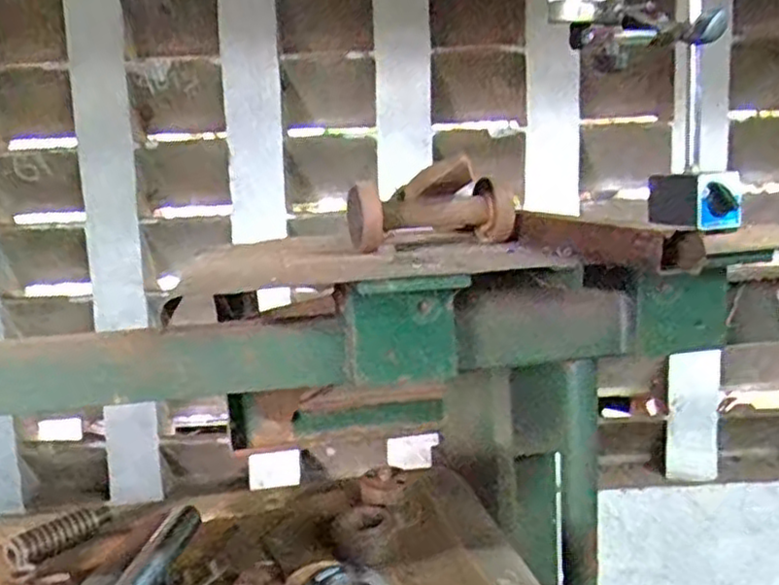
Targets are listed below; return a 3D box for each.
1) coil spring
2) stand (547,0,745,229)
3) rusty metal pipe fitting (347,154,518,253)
[{"bbox_3d":[-0.286,0.209,0.630,0.031,0.023,0.098,2,9,26],"label":"coil spring"},{"bbox_3d":[0.217,-0.154,0.607,0.159,0.197,0.070,-7,10,-29],"label":"stand"},{"bbox_3d":[0.040,-0.077,0.626,0.102,0.068,0.116,4,11,38],"label":"rusty metal pipe fitting"}]

